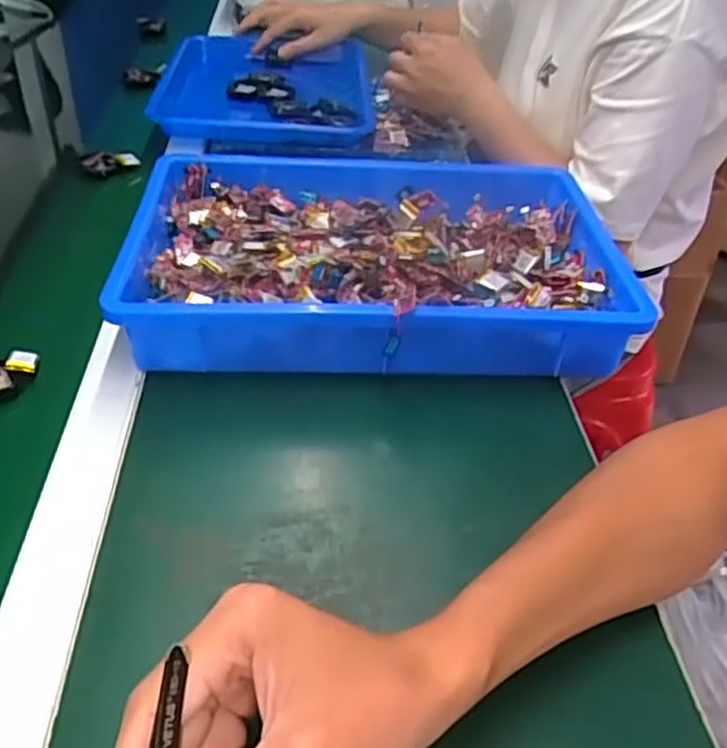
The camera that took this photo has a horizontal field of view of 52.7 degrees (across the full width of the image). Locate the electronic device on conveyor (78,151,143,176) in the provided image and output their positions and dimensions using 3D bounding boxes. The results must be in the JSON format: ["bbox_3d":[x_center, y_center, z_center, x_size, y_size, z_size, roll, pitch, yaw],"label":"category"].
[{"bbox_3d":[-0.268,-0.223,0.780,0.062,0.023,0.014,-3,37,-5],"label":"electronic device on conveyor"}]

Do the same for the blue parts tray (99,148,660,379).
[{"bbox_3d":[0.005,-0.091,0.594,0.373,0.072,0.254,0,40,-3],"label":"blue parts tray"}]

